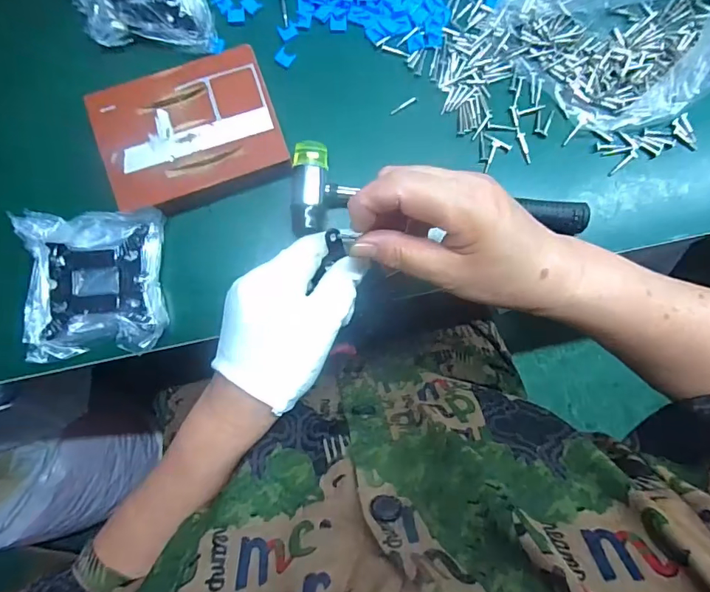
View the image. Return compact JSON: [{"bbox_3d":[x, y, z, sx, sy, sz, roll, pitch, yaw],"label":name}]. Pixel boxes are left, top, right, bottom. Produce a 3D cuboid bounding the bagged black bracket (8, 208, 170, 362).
[{"bbox_3d":[-0.206,-0.008,0.356,0.102,0.034,0.114,-1,82,5],"label":"bagged black bracket"}]

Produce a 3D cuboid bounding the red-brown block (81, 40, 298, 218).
[{"bbox_3d":[-0.130,-0.127,0.363,0.138,0.030,0.106,-16,81,3],"label":"red-brown block"}]

